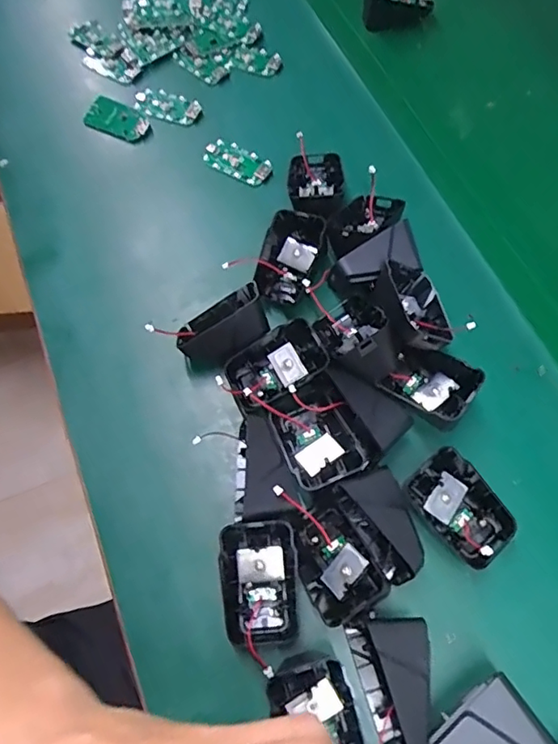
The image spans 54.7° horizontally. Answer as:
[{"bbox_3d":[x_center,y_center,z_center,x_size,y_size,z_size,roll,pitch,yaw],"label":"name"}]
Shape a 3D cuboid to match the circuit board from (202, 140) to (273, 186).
[{"bbox_3d":[-0.038,-0.187,0.482,0.063,0.010,0.030,33,72,15],"label":"circuit board"}]

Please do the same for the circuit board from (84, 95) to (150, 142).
[{"bbox_3d":[-0.149,-0.233,0.500,0.063,0.013,0.028,24,70,12],"label":"circuit board"}]

